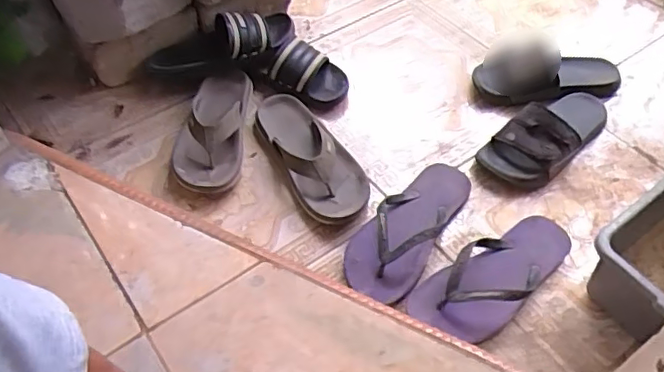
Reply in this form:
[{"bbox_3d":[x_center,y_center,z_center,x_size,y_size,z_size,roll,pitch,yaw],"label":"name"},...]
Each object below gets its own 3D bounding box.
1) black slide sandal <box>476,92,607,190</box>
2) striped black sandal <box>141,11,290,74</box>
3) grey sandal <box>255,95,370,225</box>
[{"bbox_3d":[0.361,-0.093,0.943,0.256,0.064,0.112,-35,60,-26],"label":"black slide sandal"},{"bbox_3d":[-0.195,-0.253,1.036,0.262,0.087,0.093,-14,53,-13],"label":"striped black sandal"},{"bbox_3d":[-0.035,-0.057,0.918,0.112,0.049,0.287,-21,54,-17],"label":"grey sandal"}]

